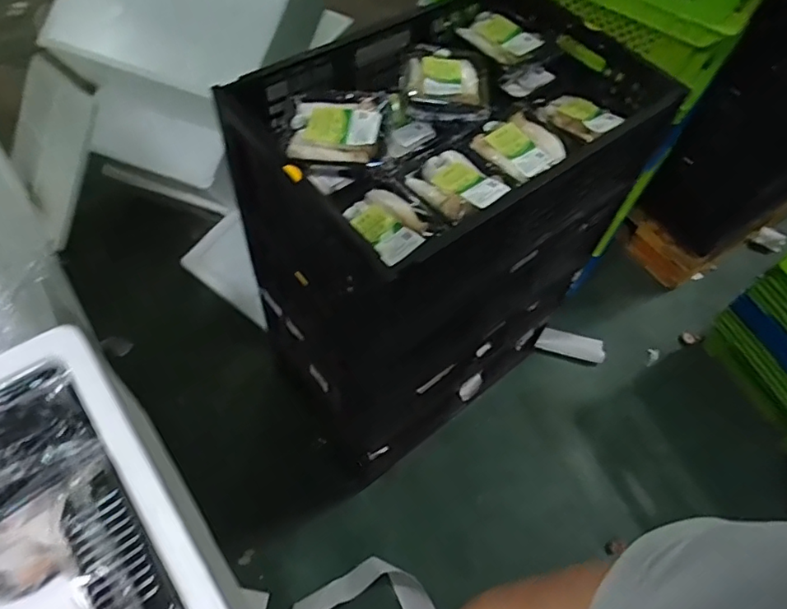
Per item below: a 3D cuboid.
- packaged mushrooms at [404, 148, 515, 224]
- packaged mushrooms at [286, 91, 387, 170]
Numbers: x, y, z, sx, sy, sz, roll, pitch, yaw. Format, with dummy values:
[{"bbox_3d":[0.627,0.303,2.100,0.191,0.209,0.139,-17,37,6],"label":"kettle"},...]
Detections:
[{"bbox_3d":[0.090,-0.176,0.795,0.117,0.044,0.132,-32,64,-22],"label":"packaged mushrooms"},{"bbox_3d":[-0.080,-0.252,0.789,0.136,0.036,0.122,4,56,-1],"label":"packaged mushrooms"}]

